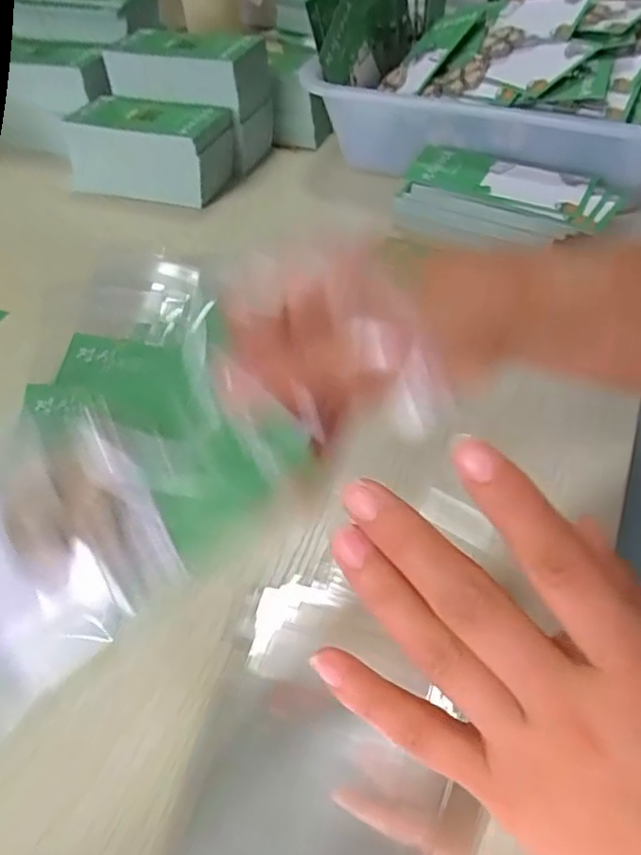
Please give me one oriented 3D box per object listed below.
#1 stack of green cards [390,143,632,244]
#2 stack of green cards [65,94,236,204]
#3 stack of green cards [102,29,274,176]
[{"bbox_3d":[0.144,-0.174,0.490,0.154,0.043,0.071,22,52,20],"label":"stack of green cards"},{"bbox_3d":[-0.148,-0.245,0.557,0.144,0.061,0.081,12,49,12],"label":"stack of green cards"},{"bbox_3d":[-0.116,-0.313,0.588,0.135,0.094,0.080,15,49,15],"label":"stack of green cards"}]

